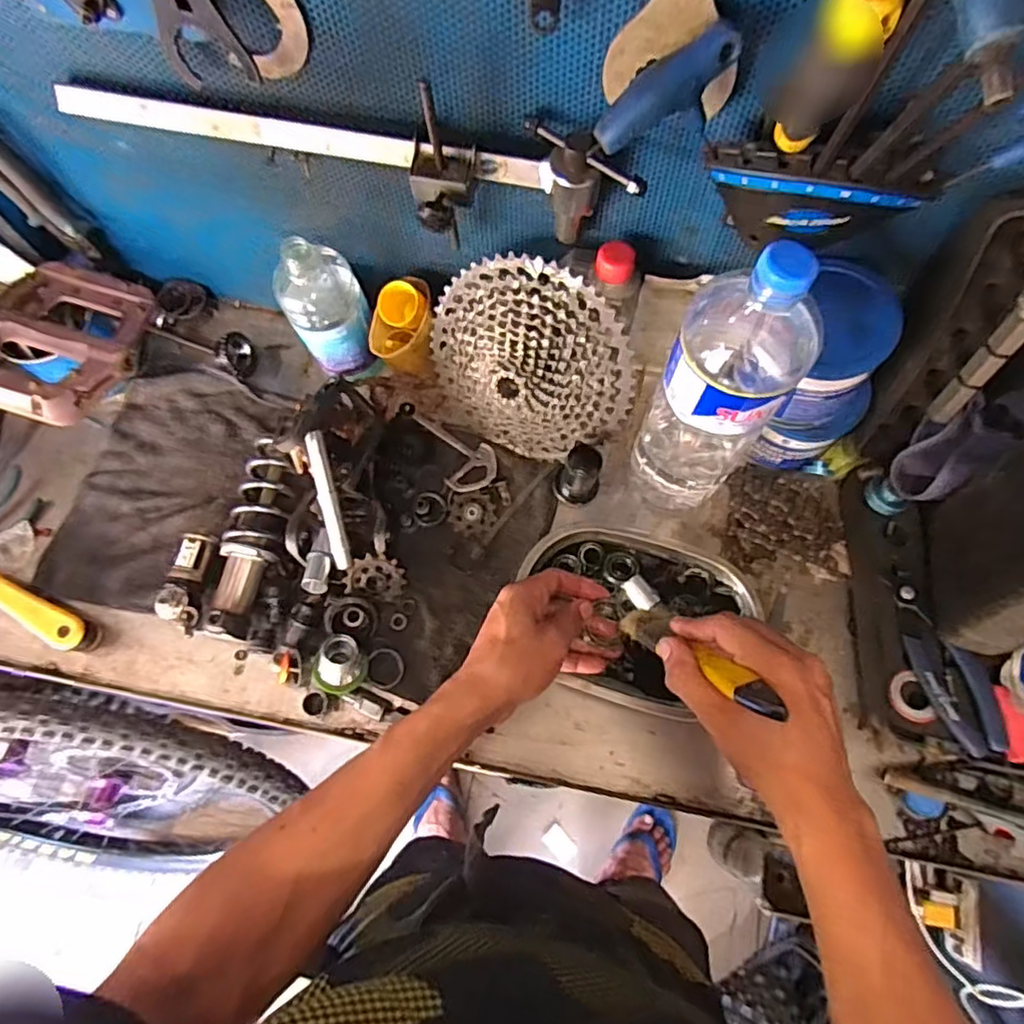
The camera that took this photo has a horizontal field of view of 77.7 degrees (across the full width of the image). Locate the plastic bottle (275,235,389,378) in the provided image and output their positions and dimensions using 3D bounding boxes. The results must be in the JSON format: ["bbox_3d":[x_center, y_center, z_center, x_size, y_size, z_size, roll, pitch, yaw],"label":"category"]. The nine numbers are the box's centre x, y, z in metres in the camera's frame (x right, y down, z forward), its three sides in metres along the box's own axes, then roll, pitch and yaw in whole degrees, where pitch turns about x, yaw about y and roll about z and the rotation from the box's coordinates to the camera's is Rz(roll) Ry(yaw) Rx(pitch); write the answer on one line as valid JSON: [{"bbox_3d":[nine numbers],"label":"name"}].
[{"bbox_3d":[-0.177,-0.191,0.615,0.074,0.154,0.065,-24,72,-6],"label":"plastic bottle"}]

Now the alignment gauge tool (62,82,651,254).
[{"bbox_3d":[-0.124,-0.265,0.466,0.427,0.112,0.069,17,72,8],"label":"alignment gauge tool"}]

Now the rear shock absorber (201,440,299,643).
[{"bbox_3d":[-0.242,0.025,0.609,0.051,0.053,0.188,4,71,3],"label":"rear shock absorber"}]

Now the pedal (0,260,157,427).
[{"bbox_3d":[-0.293,-0.112,0.408,0.110,0.035,0.111,24,73,10],"label":"pedal"}]

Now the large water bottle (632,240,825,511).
[{"bbox_3d":[0.161,-0.090,0.500,0.087,0.313,0.100,38,76,14],"label":"large water bottle"}]

